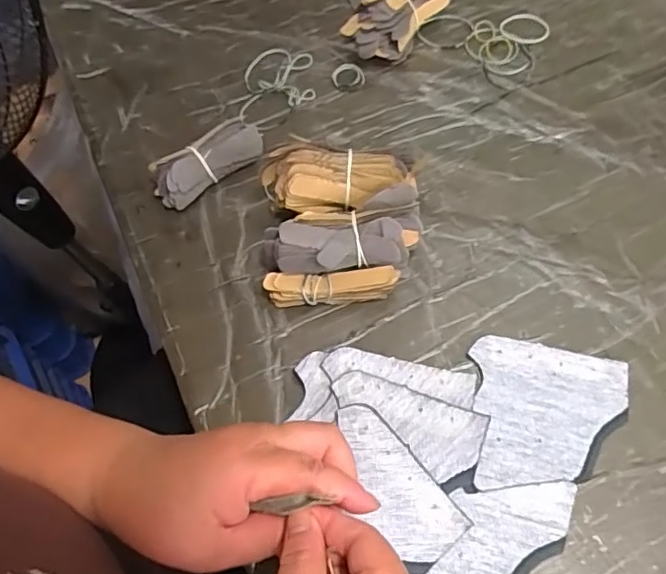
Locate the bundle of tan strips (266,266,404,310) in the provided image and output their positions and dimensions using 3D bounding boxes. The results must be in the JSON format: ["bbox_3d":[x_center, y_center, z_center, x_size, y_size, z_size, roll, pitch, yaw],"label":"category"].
[{"bbox_3d":[-0.001,0.000,0.433,0.098,0.025,0.020,-4,61,5],"label":"bundle of tan strips"}]

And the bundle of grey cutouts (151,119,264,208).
[{"bbox_3d":[-0.109,-0.109,0.497,0.102,0.036,0.039,-34,62,-14],"label":"bundle of grey cutouts"}]

